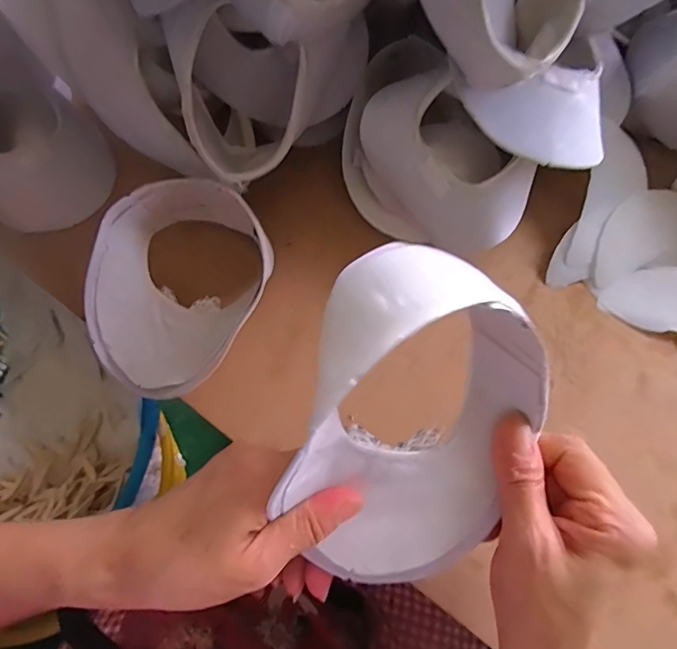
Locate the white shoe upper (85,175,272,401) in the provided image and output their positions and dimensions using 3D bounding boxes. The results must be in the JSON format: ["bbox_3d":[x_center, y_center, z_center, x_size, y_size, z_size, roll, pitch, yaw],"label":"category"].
[{"bbox_3d":[-0.110,-0.032,0.346,0.113,0.049,0.158,17,69,9],"label":"white shoe upper"}]

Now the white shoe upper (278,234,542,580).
[{"bbox_3d":[0.030,0.045,0.203,0.101,0.110,0.122,27,70,12],"label":"white shoe upper"}]

